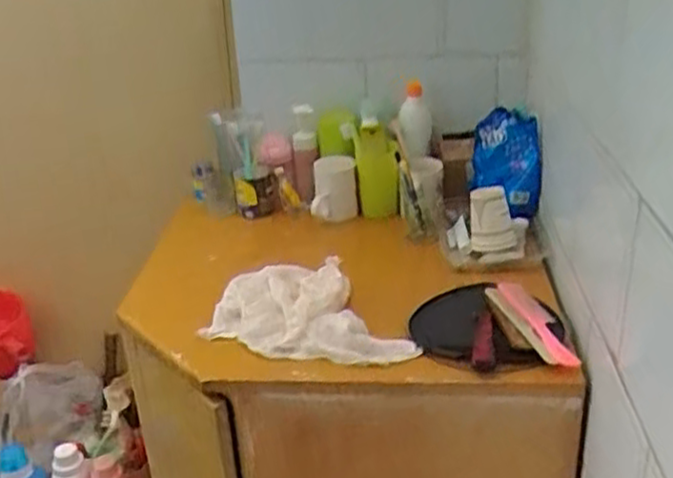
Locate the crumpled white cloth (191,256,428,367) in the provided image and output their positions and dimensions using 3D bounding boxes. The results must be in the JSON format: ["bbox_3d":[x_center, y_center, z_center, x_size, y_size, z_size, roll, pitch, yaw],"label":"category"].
[{"bbox_3d":[-0.035,0.098,1.065,0.295,0.047,0.193,1,25,8],"label":"crumpled white cloth"}]

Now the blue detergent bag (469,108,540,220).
[{"bbox_3d":[0.299,-0.123,1.315,0.078,0.185,0.114,-20,30,-33],"label":"blue detergent bag"}]

